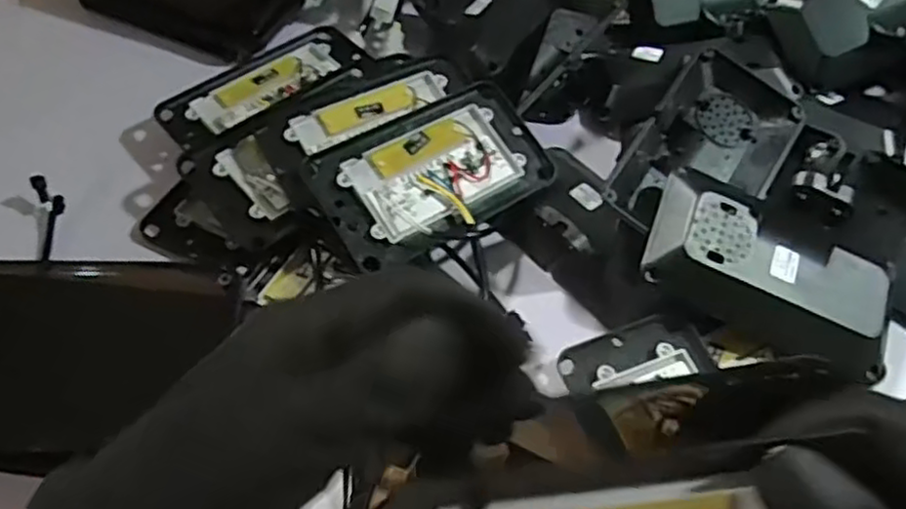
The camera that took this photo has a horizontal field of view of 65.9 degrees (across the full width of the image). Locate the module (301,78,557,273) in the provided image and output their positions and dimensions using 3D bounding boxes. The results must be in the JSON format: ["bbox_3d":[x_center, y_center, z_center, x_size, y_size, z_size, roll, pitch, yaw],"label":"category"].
[{"bbox_3d":[-0.012,-0.058,0.461,0.157,0.017,0.098,-30,76,-25],"label":"module"}]

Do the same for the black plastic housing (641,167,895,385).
[{"bbox_3d":[0.193,0.015,0.425,0.158,0.040,0.079,30,63,0],"label":"black plastic housing"}]

